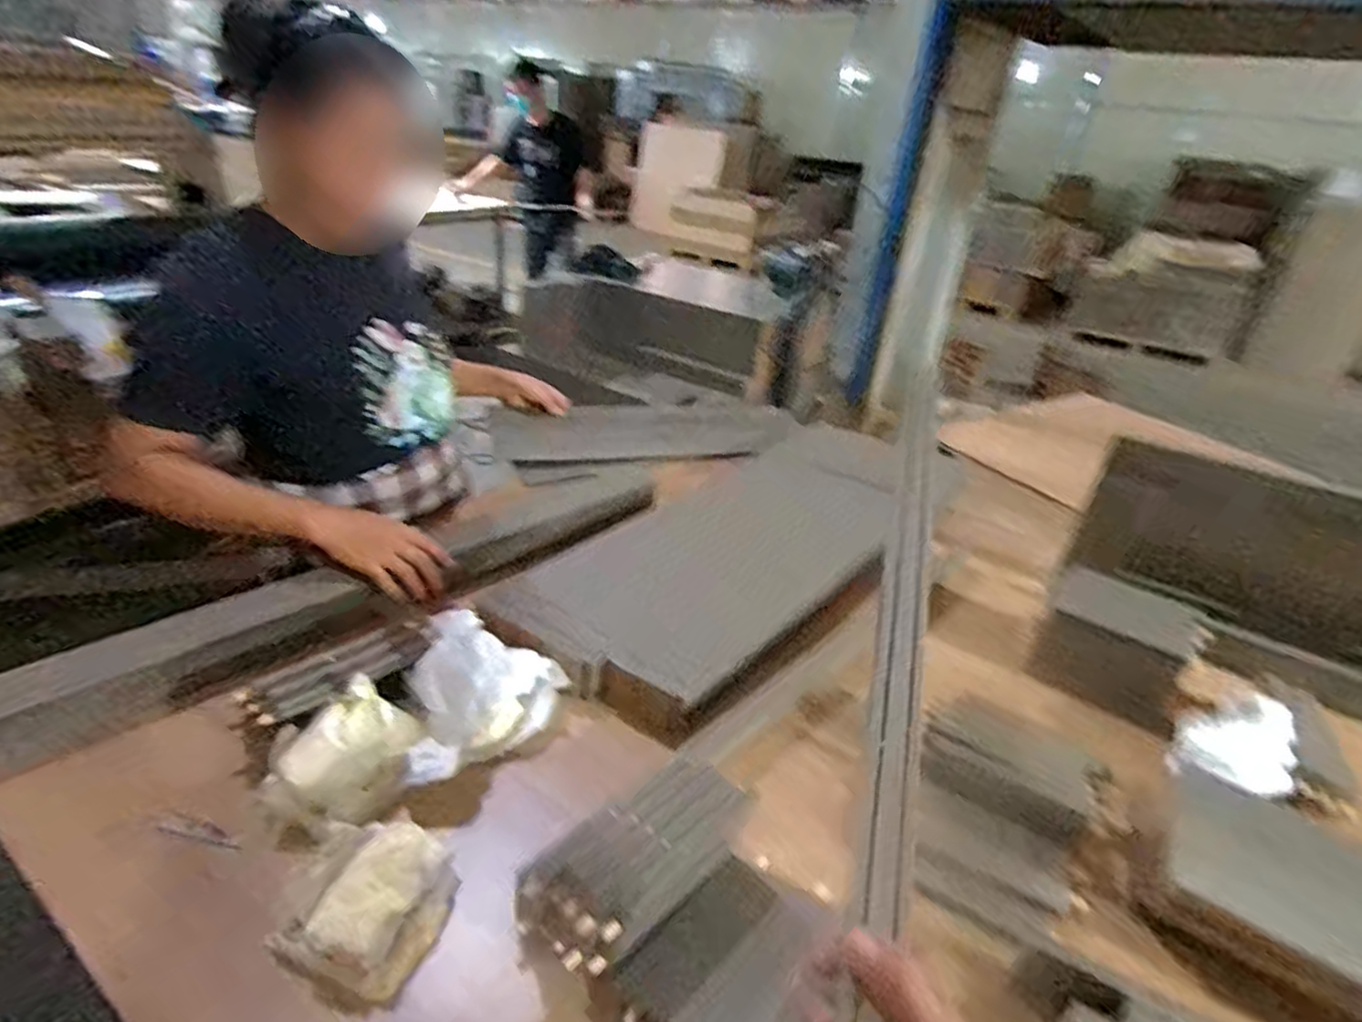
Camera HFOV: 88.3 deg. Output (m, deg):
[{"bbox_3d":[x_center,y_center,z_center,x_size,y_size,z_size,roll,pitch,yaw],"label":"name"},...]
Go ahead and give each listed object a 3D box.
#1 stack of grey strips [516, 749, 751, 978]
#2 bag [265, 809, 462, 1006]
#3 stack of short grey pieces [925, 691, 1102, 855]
[{"bbox_3d":[-0.030,0.289,0.577,0.091,0.099,0.170,30,38,35],"label":"stack of grey strips"},{"bbox_3d":[-0.248,0.312,0.581,0.115,0.050,0.135,14,31,14],"label":"bag"},{"bbox_3d":[0.337,0.269,0.731,0.168,0.073,0.086,23,34,27],"label":"stack of short grey pieces"}]

